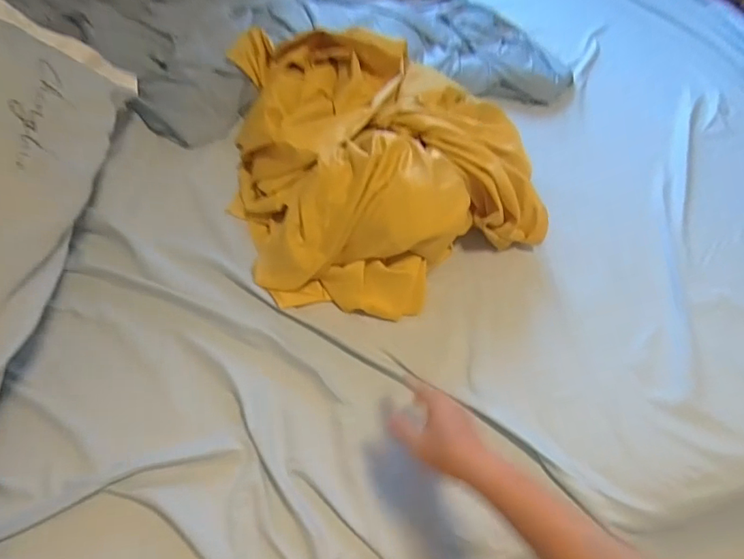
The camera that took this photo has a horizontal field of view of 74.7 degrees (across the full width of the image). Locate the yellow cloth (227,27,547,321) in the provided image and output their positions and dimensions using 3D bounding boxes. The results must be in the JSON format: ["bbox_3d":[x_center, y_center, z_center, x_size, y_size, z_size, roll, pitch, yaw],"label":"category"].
[{"bbox_3d":[0.020,-0.202,0.765,0.467,0.131,0.495,-5,56,-7],"label":"yellow cloth"}]

